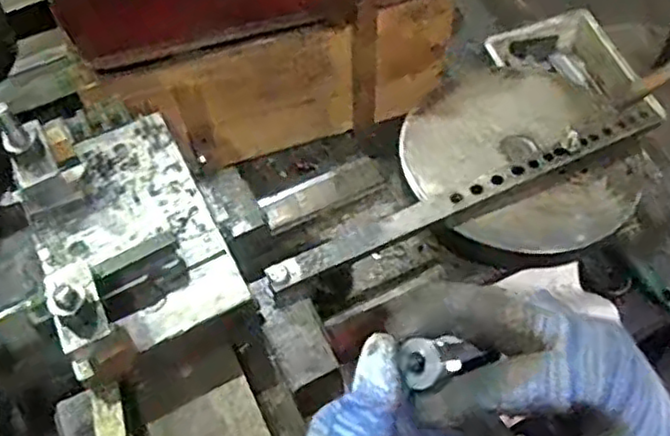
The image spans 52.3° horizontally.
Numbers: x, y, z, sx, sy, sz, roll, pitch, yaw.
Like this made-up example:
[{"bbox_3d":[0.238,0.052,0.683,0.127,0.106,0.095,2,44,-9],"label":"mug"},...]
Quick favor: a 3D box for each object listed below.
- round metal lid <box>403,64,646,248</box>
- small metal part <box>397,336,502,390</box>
[{"bbox_3d":[0.143,-0.054,0.547,0.175,0.024,0.175,0,59,0],"label":"round metal lid"},{"bbox_3d":[0.048,0.059,0.288,0.037,0.014,0.019,-4,54,-21],"label":"small metal part"}]

